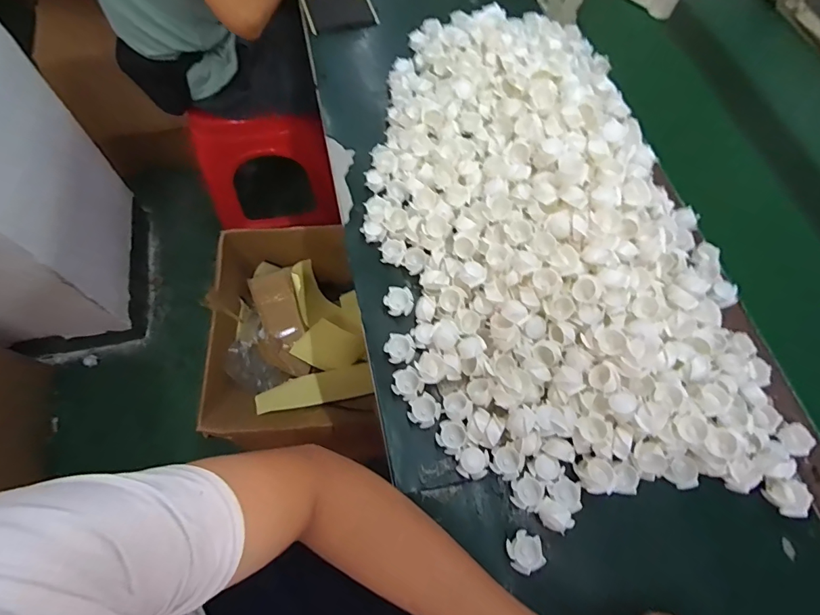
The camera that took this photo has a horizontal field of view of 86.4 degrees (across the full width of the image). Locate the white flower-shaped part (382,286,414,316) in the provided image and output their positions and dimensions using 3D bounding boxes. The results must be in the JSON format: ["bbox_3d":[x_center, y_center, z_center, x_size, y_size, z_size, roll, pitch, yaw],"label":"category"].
[{"bbox_3d":[-0.013,-0.007,0.493,0.033,0.015,0.030,5,64,0],"label":"white flower-shaped part"}]

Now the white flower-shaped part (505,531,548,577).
[{"bbox_3d":[0.104,0.219,0.392,0.031,0.013,0.033,1,65,-2],"label":"white flower-shaped part"}]

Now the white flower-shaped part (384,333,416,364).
[{"bbox_3d":[-0.011,0.045,0.471,0.033,0.015,0.030,8,64,1],"label":"white flower-shaped part"}]

